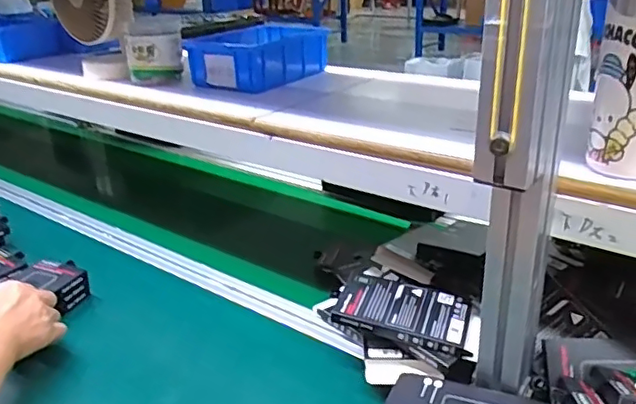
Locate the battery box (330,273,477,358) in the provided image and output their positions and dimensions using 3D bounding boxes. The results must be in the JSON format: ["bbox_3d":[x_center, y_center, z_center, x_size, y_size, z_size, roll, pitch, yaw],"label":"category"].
[{"bbox_3d":[0.089,0.112,0.605,0.134,0.011,0.076,12,35,16],"label":"battery box"}]

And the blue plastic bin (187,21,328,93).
[{"bbox_3d":[-0.082,-0.220,0.882,0.143,0.060,0.202,11,27,27],"label":"blue plastic bin"}]

